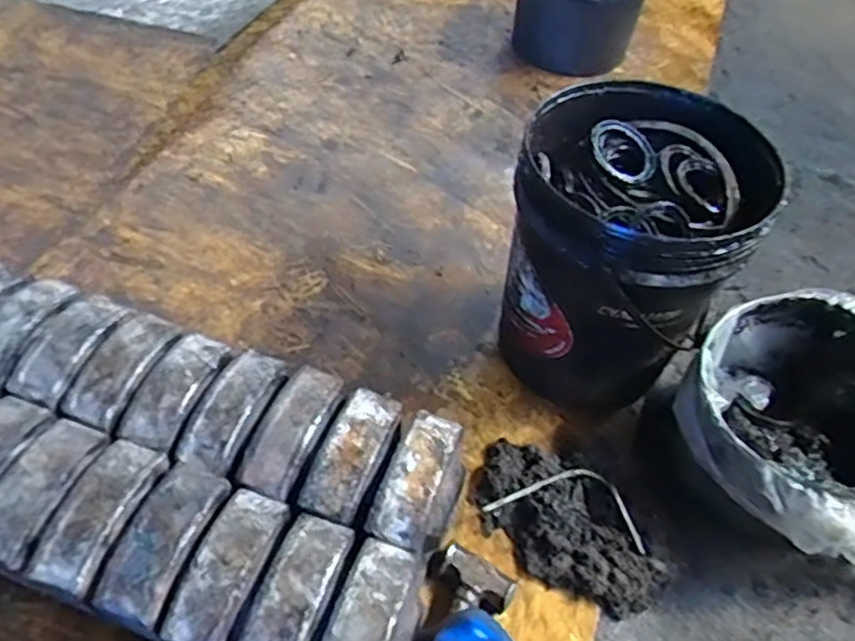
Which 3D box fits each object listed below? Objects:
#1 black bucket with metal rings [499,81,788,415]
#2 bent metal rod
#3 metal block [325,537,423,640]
[{"bbox_3d":[0.281,-0.113,1.020,0.303,0.375,0.416,18,53,9],"label":"black bucket with metal rings"},{"bbox_3d":[0.190,0.243,0.918,0.207,0.032,0.089,16,53,7],"label":"bent metal rod"},{"bbox_3d":[-0.053,0.302,0.673,0.076,0.041,0.162,18,53,8],"label":"metal block"}]

